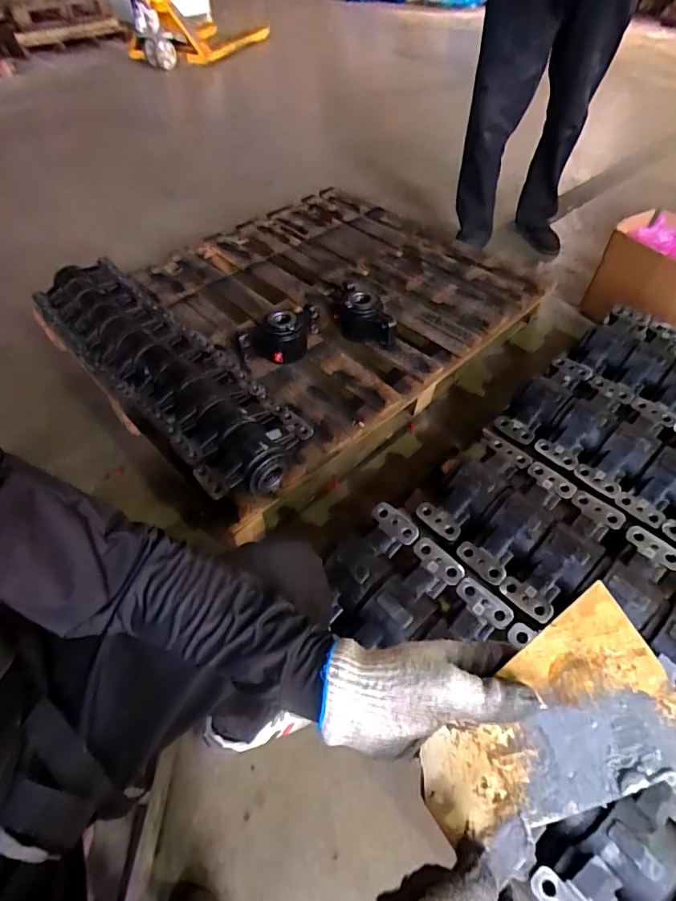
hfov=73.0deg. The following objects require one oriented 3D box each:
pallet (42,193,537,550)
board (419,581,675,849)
[{"bbox_3d":[-0.133,-0.423,1.400,1.270,0.201,1.044,-35,57,-23],"label":"pallet"},{"bbox_3d":[0.136,0.185,0.313,0.178,0.004,0.104,-30,55,7],"label":"board"}]

